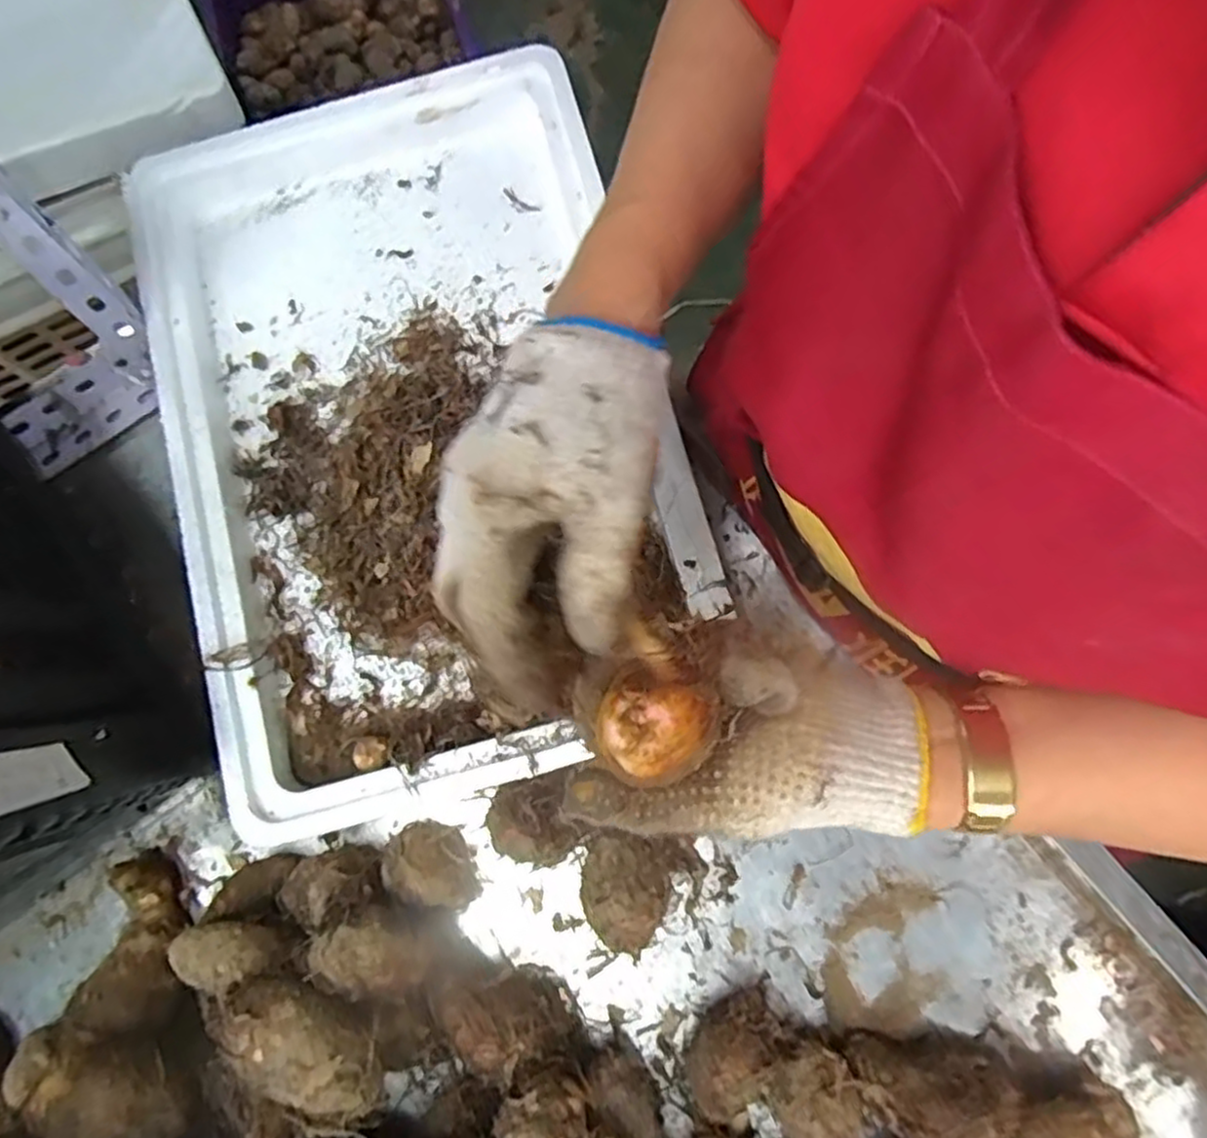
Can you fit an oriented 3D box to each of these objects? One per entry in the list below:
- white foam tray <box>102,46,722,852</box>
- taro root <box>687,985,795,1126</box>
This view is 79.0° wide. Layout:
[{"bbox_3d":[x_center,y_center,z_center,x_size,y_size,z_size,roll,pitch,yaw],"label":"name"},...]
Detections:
[{"bbox_3d":[-0.117,-0.088,0.451,0.297,0.057,0.435,-17,76,-3],"label":"white foam tray"},{"bbox_3d":[0.067,0.254,0.385,0.040,0.038,0.062,40,80,11],"label":"taro root"}]

